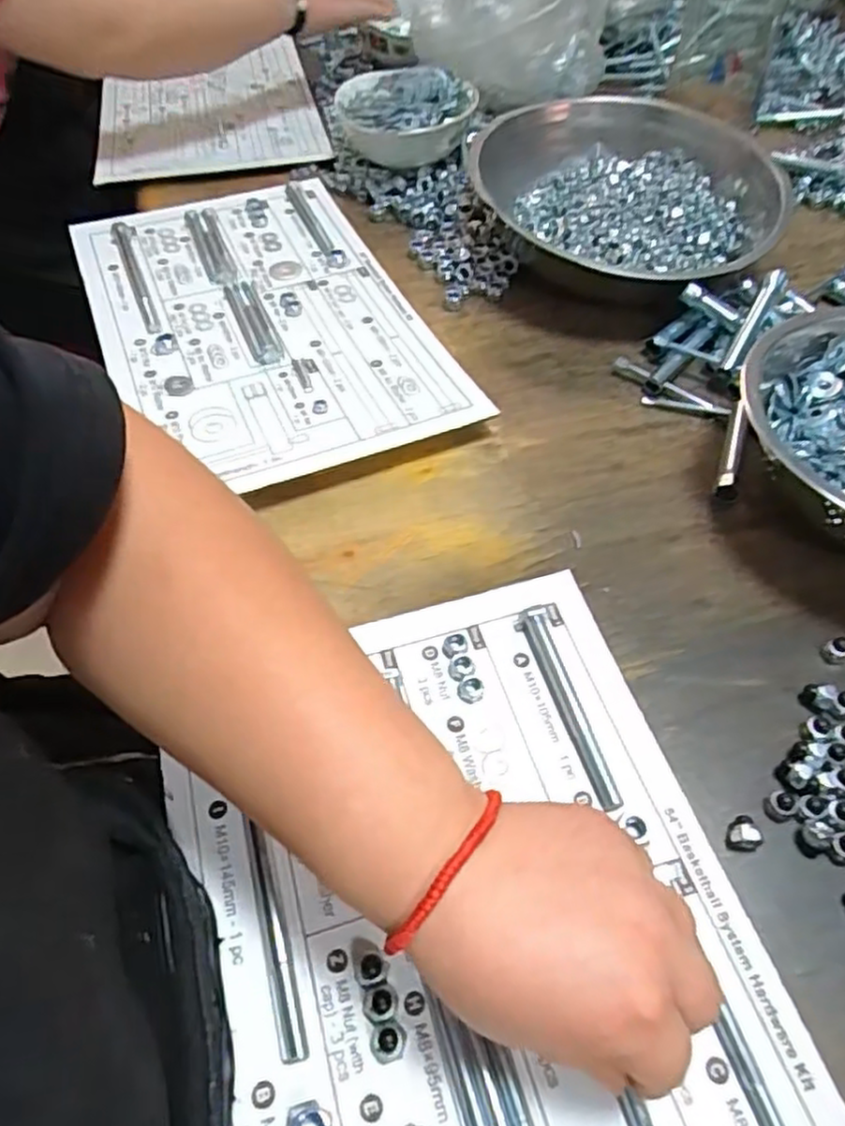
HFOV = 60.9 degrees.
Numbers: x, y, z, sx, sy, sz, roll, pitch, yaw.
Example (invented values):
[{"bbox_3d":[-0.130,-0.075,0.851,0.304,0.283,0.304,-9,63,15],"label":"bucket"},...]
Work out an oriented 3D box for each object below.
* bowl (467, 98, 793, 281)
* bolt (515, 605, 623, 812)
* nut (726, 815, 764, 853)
[{"bbox_3d":[0.173,-0.306,0.617,0.226,0.074,0.230,-1,54,1],"label":"bowl"},{"bbox_3d":[0.077,0.072,0.371,0.014,0.015,0.110,-15,55,-9],"label":"bolt"},{"bbox_3d":[0.149,0.127,0.334,0.013,0.014,0.014,-1,54,1],"label":"nut"}]

